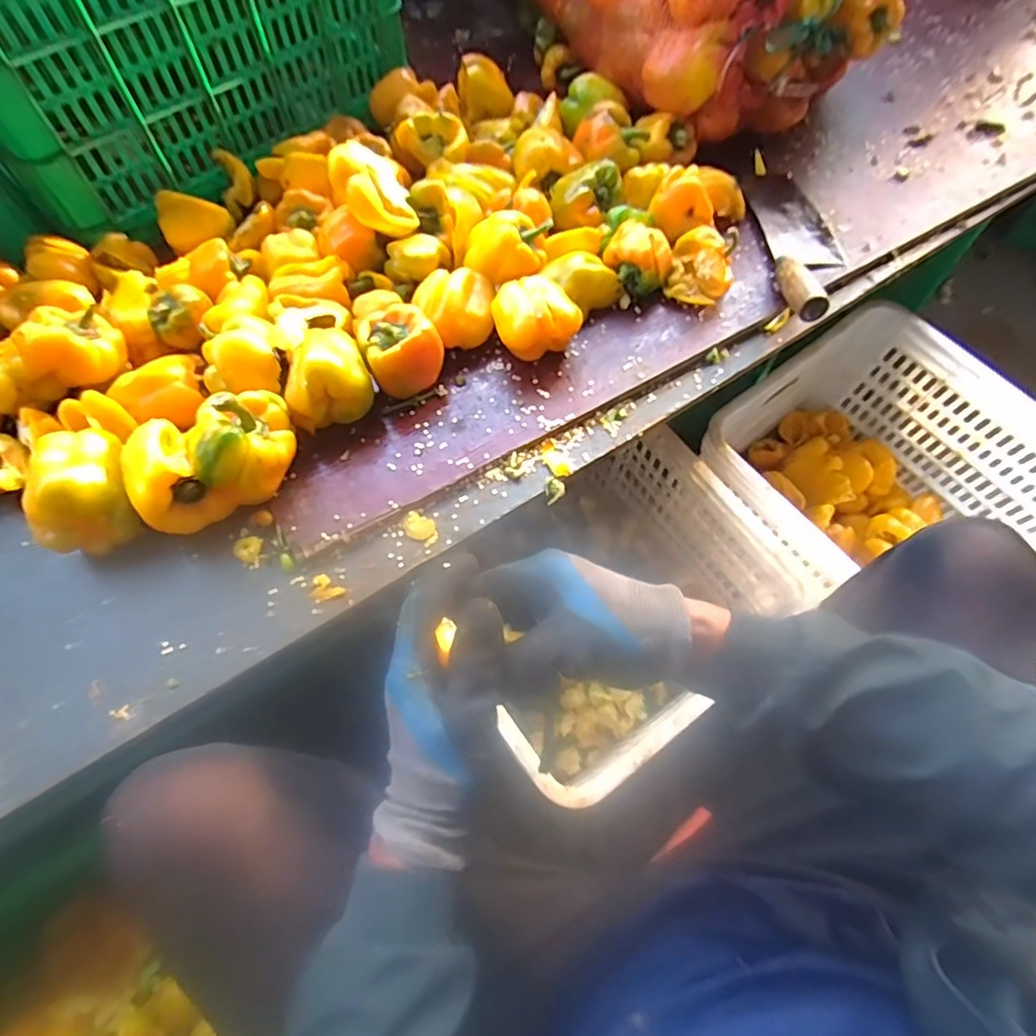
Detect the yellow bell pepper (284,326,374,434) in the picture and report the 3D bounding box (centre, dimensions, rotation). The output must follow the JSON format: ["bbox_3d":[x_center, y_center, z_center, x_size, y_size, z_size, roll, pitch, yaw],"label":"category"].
[{"bbox_3d":[-0.187,-0.136,0.569,0.080,0.078,0.078,-19,68,-10],"label":"yellow bell pepper"}]

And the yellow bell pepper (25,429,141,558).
[{"bbox_3d":[-0.383,-0.023,0.519,0.082,0.081,0.099,-24,68,-12],"label":"yellow bell pepper"}]

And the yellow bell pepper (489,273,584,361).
[{"bbox_3d":[0.019,-0.207,0.611,0.085,0.065,0.074,-16,67,-9],"label":"yellow bell pepper"}]

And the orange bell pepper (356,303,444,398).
[{"bbox_3d":[-0.114,-0.165,0.587,0.076,0.069,0.074,1,65,-2],"label":"orange bell pepper"}]

